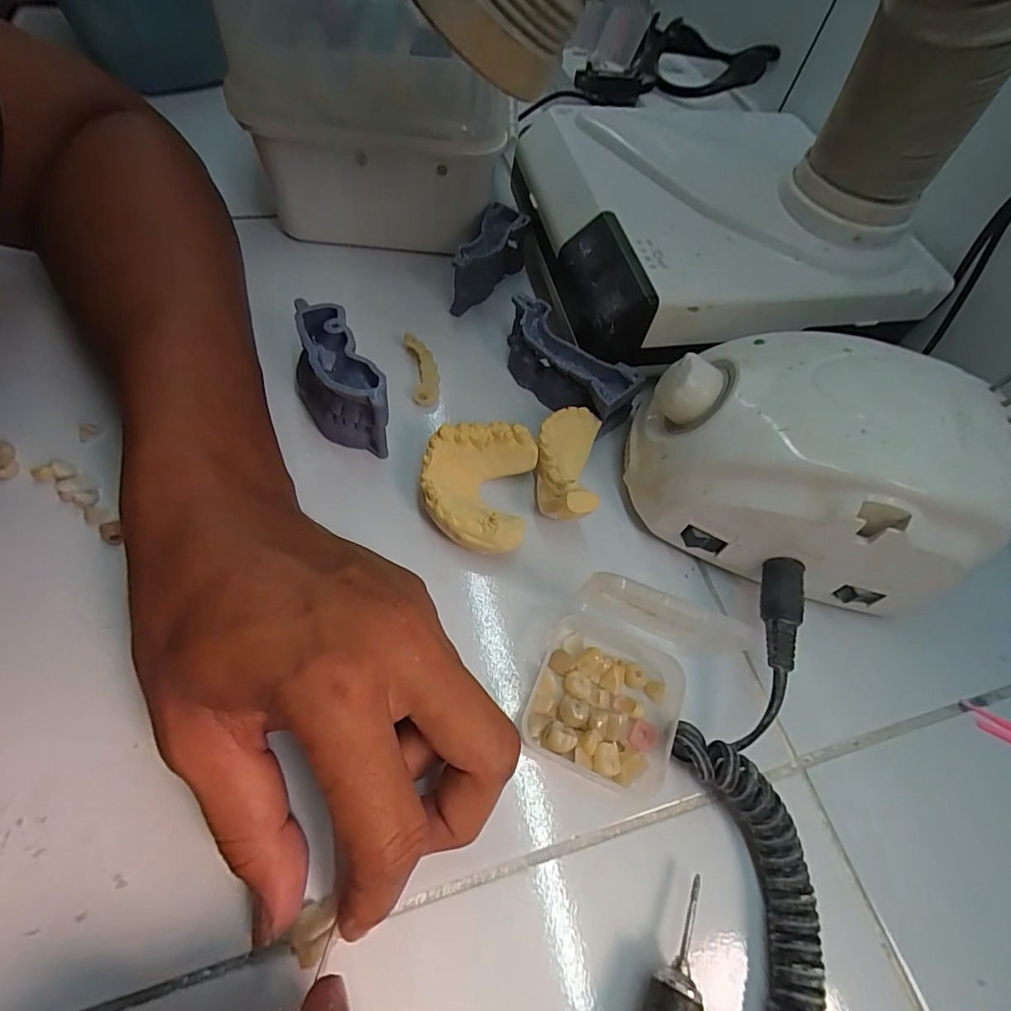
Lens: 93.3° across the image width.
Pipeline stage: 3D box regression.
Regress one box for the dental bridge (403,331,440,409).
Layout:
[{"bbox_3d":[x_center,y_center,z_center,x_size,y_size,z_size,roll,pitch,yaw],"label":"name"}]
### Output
[{"bbox_3d":[-0.046,-0.076,0.268,0.015,0.012,0.045,-8,63,-12],"label":"dental bridge"}]

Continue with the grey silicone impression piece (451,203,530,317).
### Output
[{"bbox_3d":[-0.011,-0.152,0.297,0.020,0.039,0.069,25,61,6],"label":"grey silicone impression piece"}]

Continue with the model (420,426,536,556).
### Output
[{"bbox_3d":[-0.014,-0.009,0.227,0.049,0.031,0.061,12,60,-1],"label":"model"}]

